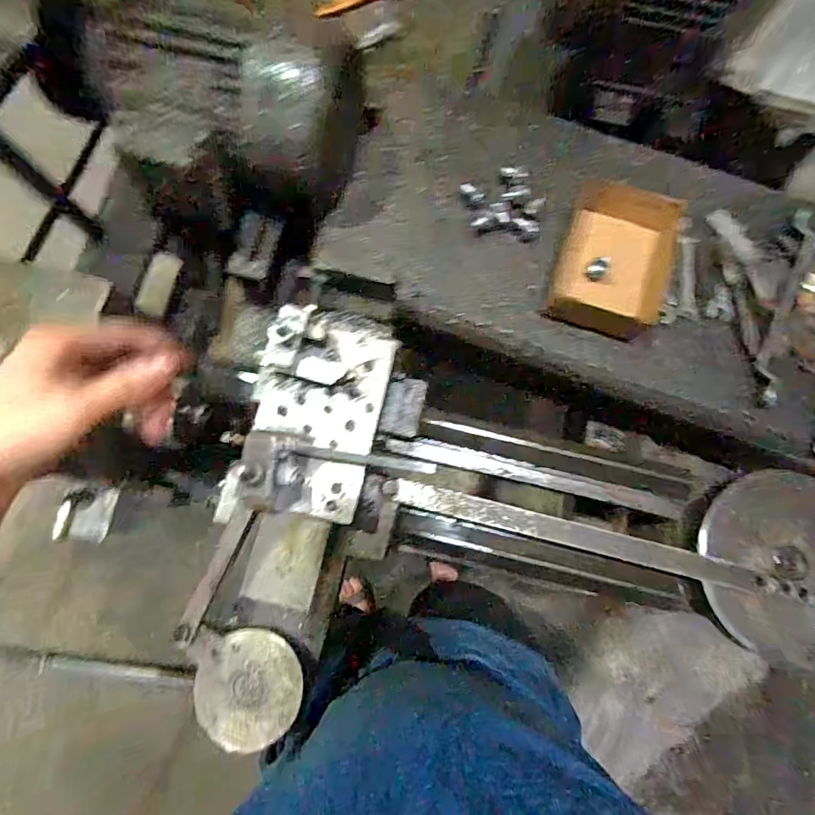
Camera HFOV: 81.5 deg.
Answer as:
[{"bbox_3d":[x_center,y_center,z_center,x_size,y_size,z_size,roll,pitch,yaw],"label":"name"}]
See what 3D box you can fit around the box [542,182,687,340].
[{"bbox_3d":[0.248,-0.172,0.556,0.134,0.044,0.163,17,79,2],"label":"box"}]

